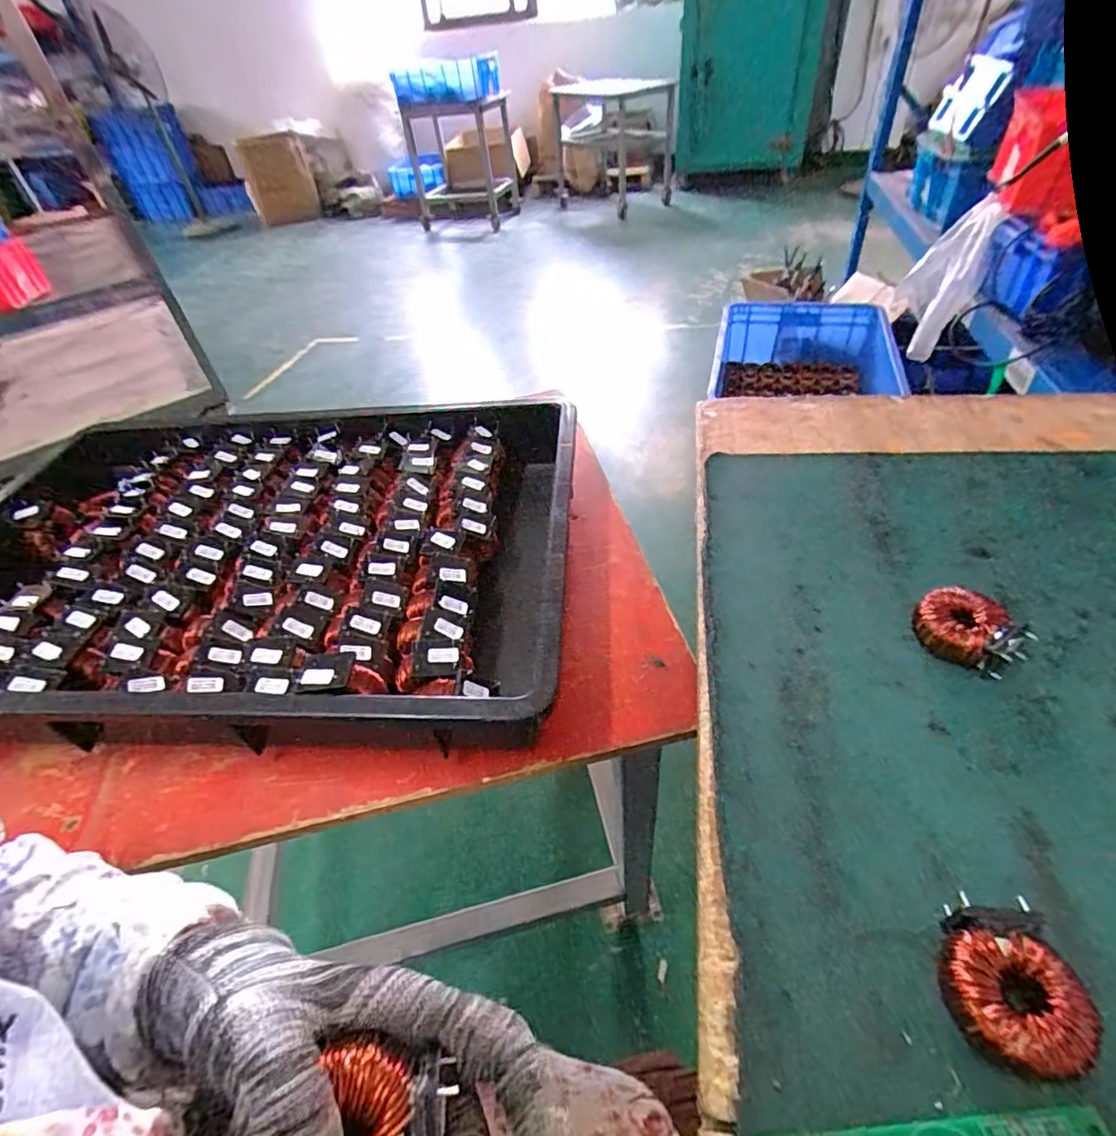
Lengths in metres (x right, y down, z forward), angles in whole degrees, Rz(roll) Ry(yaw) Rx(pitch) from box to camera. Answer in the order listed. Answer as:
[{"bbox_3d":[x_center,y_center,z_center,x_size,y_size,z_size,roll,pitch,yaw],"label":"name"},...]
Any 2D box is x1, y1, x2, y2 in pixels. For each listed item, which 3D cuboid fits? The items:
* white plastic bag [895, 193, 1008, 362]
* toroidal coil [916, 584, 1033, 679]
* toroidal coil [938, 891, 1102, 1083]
[{"bbox_3d":[0.841,-0.648,1.244,0.079,0.270,0.275,6,46,14],"label":"white plastic bag"},{"bbox_3d":[0.270,0.041,0.373,0.060,0.029,0.050,32,56,31],"label":"toroidal coil"},{"bbox_3d":[0.192,0.178,0.244,0.052,0.028,0.056,-2,45,2],"label":"toroidal coil"}]

